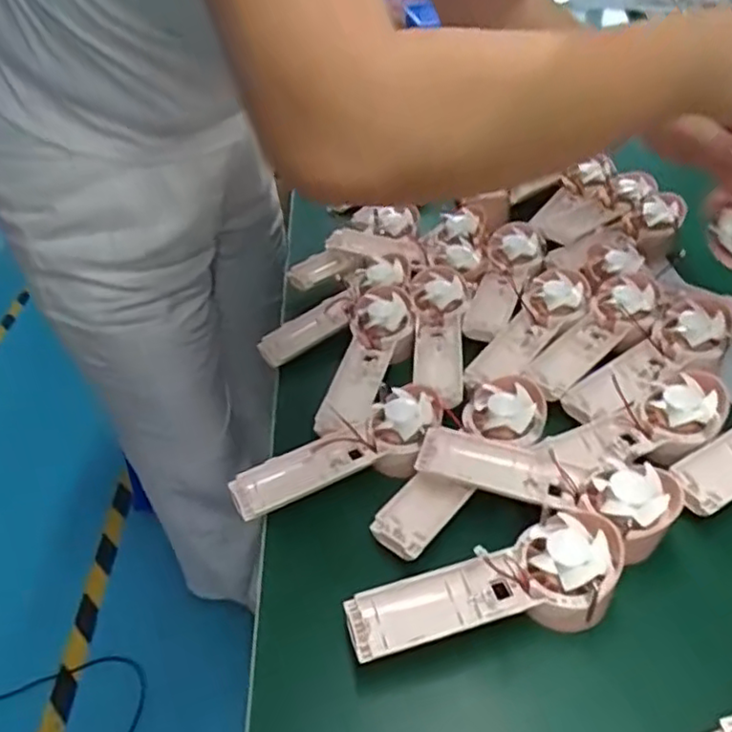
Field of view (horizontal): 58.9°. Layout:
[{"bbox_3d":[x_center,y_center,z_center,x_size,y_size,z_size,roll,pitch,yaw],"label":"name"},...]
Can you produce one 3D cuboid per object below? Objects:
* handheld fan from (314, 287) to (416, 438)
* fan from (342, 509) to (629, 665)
[{"bbox_3d":[0.002,-0.010,0.593,0.062,0.033,0.184,6,41,13],"label":"handheld fan"},{"bbox_3d":[0.078,0.144,0.409,0.176,0.035,0.059,-15,40,-12],"label":"fan"}]

